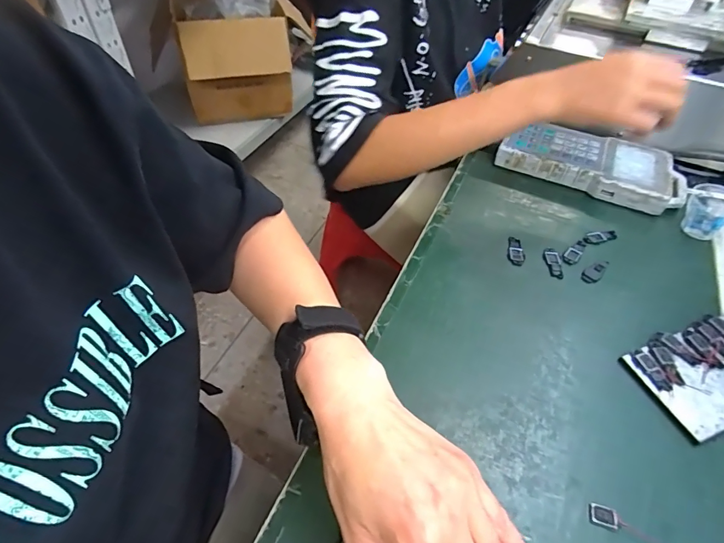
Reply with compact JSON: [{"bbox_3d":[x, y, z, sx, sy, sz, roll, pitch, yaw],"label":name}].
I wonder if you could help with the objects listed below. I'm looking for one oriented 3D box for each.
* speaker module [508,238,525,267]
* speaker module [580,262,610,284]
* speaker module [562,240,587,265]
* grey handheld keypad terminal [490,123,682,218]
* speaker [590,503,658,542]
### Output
[{"bbox_3d":[0.168,-0.022,0.465,0.017,0.004,0.038,11,49,9],"label":"speaker module"},{"bbox_3d":[0.246,-0.001,0.448,0.041,0.004,0.017,-32,56,-26],"label":"speaker module"},{"bbox_3d":[0.234,-0.022,0.466,0.016,0.004,0.040,35,57,26],"label":"speaker module"},{"bbox_3d":[0.299,-0.143,0.553,0.220,0.034,0.106,22,52,18],"label":"grey handheld keypad terminal"},{"bbox_3d":[0.182,0.172,0.287,0.050,0.010,0.014,21,52,17],"label":"speaker"}]

